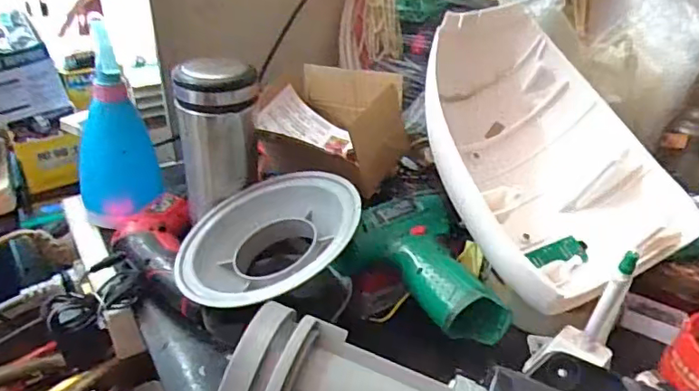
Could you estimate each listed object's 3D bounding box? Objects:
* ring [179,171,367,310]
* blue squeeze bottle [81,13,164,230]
[{"bbox_3d":[-0.062,0.036,0.460,0.148,0.065,0.148,-13,47,14],"label":"ring"},{"bbox_3d":[-0.238,-0.071,0.544,0.078,0.158,0.075,-10,35,-19],"label":"blue squeeze bottle"}]

